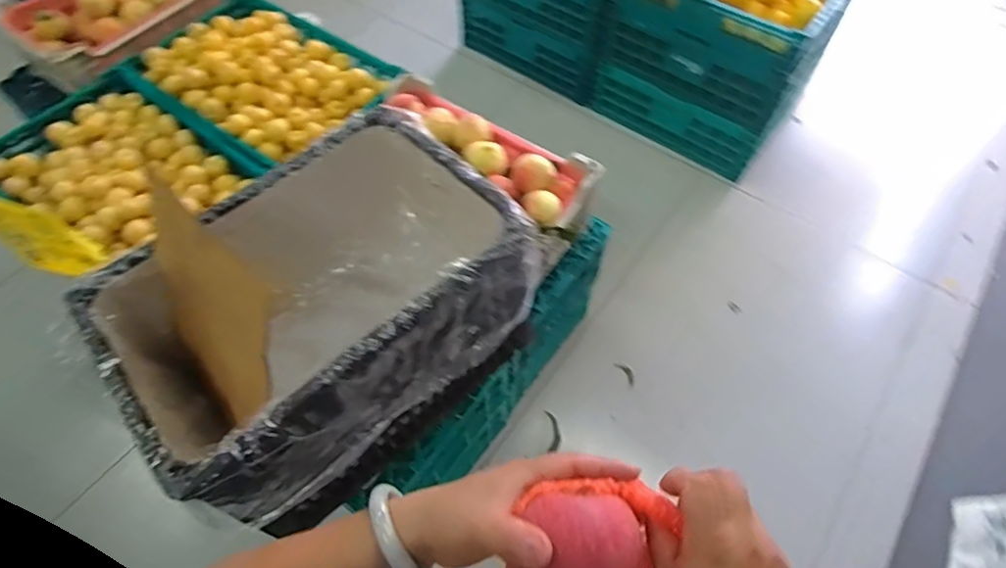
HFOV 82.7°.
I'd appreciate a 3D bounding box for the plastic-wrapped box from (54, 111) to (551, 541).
[{"bbox_3d":[-0.240,0.039,0.807,0.493,0.281,0.365,-36,65,-19],"label":"plastic-wrapped box"}]

